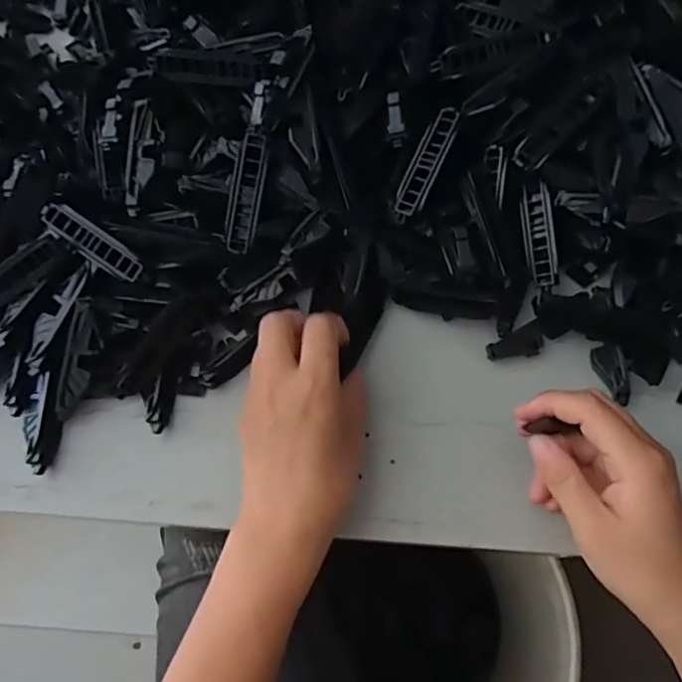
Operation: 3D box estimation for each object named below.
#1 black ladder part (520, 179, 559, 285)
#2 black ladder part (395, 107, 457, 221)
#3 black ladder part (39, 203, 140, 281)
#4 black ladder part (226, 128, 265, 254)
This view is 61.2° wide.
[{"bbox_3d":[0.130,-0.069,0.376,0.015,0.013,0.065,-5,82,0],"label":"black ladder part"},{"bbox_3d":[0.055,-0.113,0.371,0.018,0.005,0.076,25,90,13],"label":"black ladder part"},{"bbox_3d":[-0.155,-0.062,0.359,0.071,0.009,0.017,35,71,2],"label":"black ladder part"},{"bbox_3d":[-0.059,-0.093,0.362,0.017,0.010,0.074,13,102,8],"label":"black ladder part"}]

